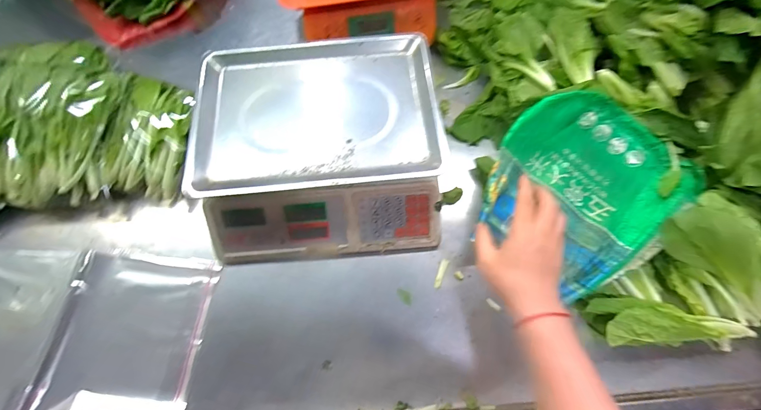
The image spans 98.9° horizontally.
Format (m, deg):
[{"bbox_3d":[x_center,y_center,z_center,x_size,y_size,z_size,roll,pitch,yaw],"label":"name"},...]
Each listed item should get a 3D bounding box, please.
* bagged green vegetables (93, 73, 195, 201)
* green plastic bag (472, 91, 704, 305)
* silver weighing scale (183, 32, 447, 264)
[{"bbox_3d":[-0.359,-0.109,0.525,0.125,0.069,0.183,10,69,5],"label":"bagged green vegetables"},{"bbox_3d":[0.266,-0.016,0.455,0.236,0.051,0.280,41,87,11],"label":"green plastic bag"},{"bbox_3d":[-0.088,-0.089,0.496,0.340,0.109,0.314,-5,68,-1],"label":"silver weighing scale"}]

